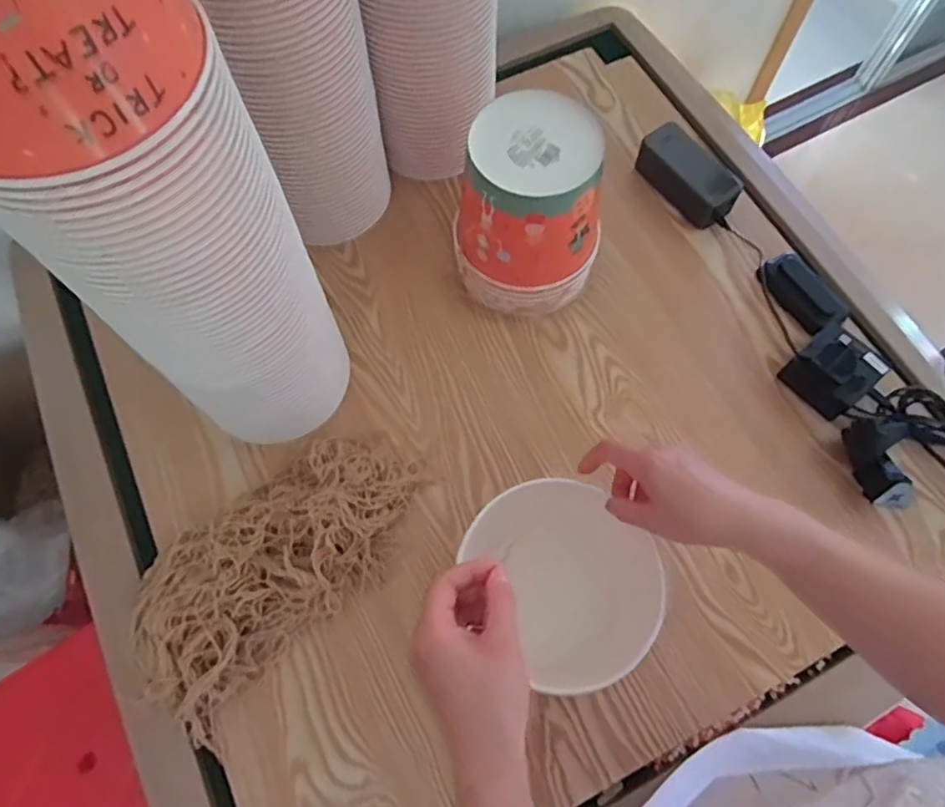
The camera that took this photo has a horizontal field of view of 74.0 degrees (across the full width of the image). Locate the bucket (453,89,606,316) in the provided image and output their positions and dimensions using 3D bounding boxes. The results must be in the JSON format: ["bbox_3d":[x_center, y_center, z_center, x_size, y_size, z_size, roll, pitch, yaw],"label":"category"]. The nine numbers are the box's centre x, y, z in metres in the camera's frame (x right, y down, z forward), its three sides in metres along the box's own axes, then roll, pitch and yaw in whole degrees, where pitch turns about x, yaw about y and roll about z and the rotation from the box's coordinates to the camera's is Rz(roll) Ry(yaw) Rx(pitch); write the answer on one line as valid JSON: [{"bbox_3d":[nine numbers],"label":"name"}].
[{"bbox_3d":[0.061,-0.203,0.676,0.138,0.186,0.142,0,69,0],"label":"bucket"}]

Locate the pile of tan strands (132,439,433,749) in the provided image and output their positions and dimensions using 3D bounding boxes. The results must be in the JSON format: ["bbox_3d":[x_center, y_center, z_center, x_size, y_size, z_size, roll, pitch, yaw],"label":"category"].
[{"bbox_3d":[-0.185,0.146,0.603,0.308,0.065,0.152,-41,74,-14],"label":"pile of tan strands"}]

